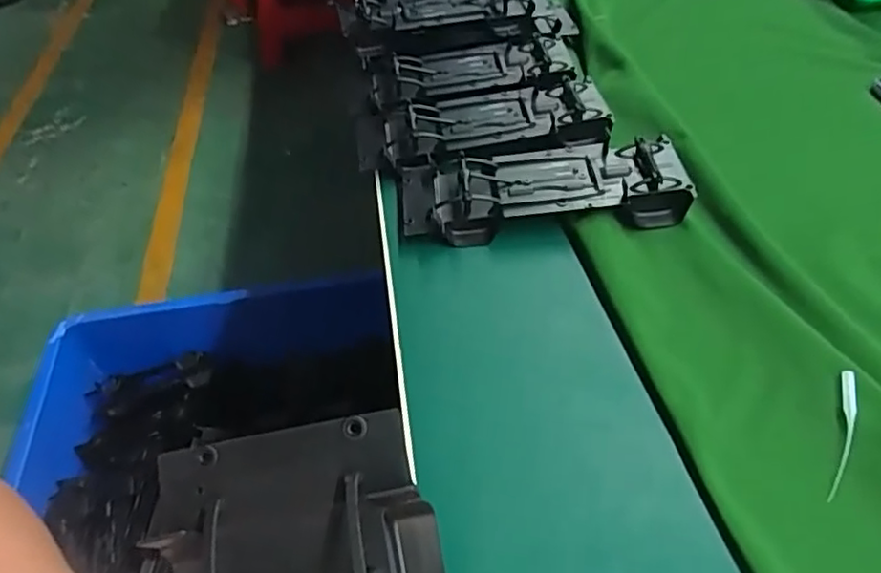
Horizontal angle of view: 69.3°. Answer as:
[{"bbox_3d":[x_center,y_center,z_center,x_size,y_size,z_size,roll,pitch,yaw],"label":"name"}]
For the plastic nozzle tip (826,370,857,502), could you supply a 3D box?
[{"bbox_3d":[0.198,0.071,0.312,0.009,0.012,0.069,16,52,19],"label":"plastic nozzle tip"}]

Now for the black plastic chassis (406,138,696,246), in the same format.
[{"bbox_3d":[0.071,-0.069,0.448,0.193,0.031,0.070,-3,48,3],"label":"black plastic chassis"}]

